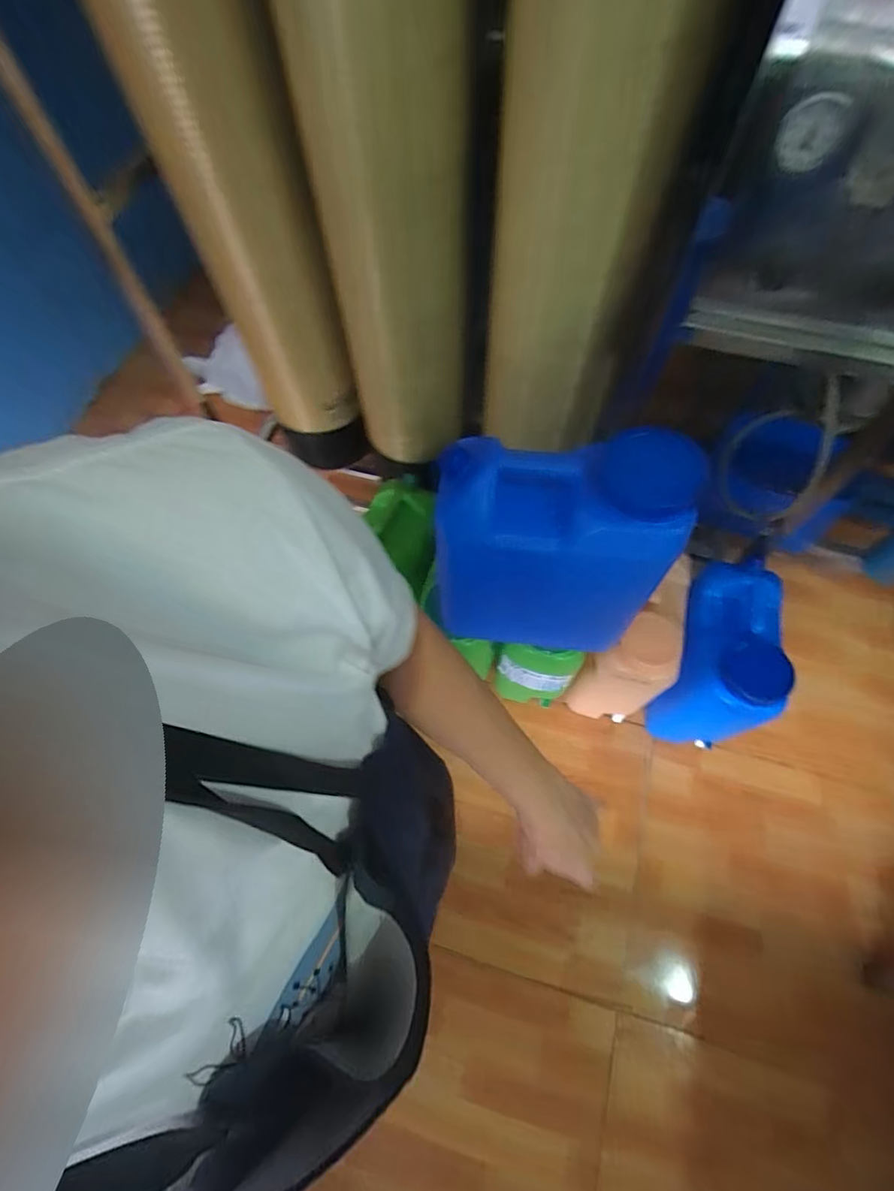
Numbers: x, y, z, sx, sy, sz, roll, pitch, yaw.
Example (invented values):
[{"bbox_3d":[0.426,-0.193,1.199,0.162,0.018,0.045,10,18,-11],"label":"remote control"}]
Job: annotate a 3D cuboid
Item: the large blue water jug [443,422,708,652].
[{"bbox_3d":[0.144,-0.053,0.782,0.307,0.409,0.136,1,64,2],"label":"large blue water jug"}]

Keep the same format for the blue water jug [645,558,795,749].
[{"bbox_3d":[0.584,0.149,1.194,0.183,0.431,0.308,12,65,7],"label":"blue water jug"}]

